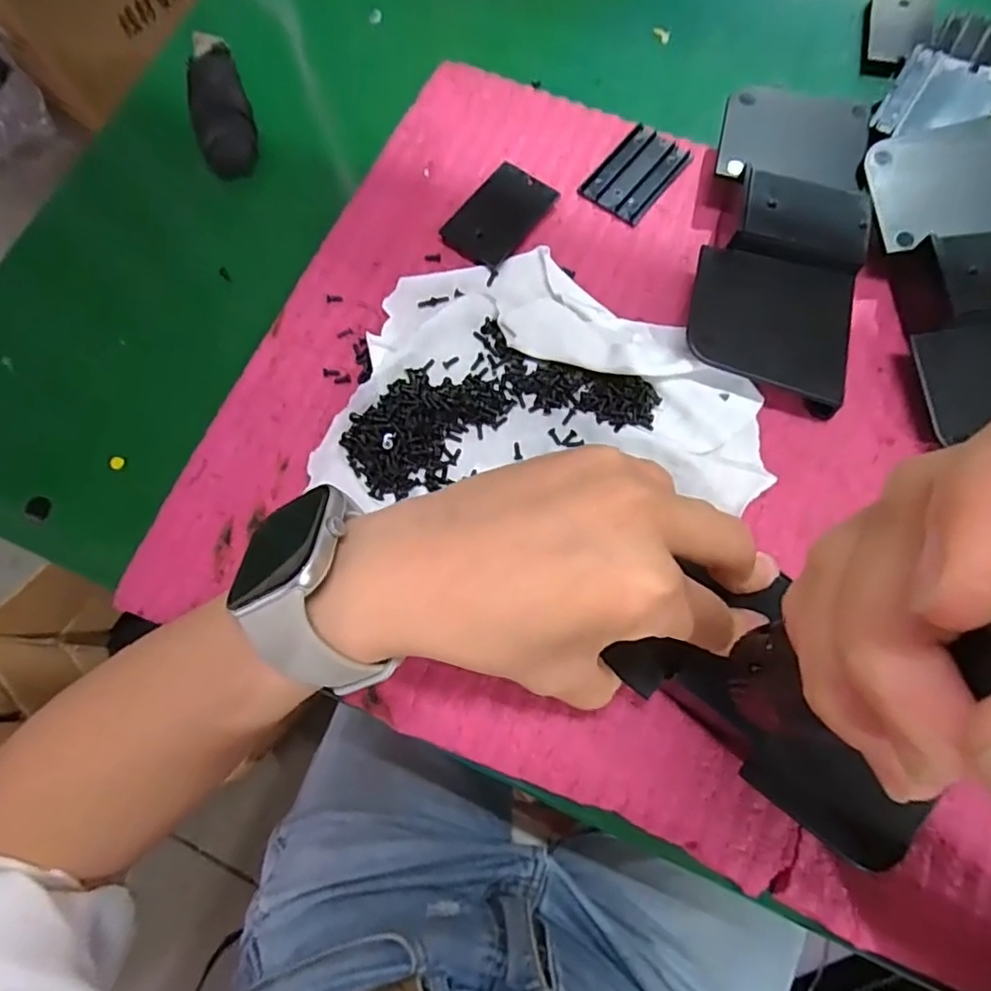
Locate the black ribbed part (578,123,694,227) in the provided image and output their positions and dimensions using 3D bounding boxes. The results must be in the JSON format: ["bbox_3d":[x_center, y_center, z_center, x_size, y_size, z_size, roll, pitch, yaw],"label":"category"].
[{"bbox_3d":[0.073,-0.165,0.320,0.034,0.006,0.052,38,78,11],"label":"black ribbed part"}]

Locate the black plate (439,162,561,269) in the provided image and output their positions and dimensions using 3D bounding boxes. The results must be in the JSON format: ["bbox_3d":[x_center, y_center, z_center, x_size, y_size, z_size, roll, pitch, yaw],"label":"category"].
[{"bbox_3d":[0.002,-0.142,0.313,0.035,0.008,0.056,36,78,10],"label":"black plate"}]

